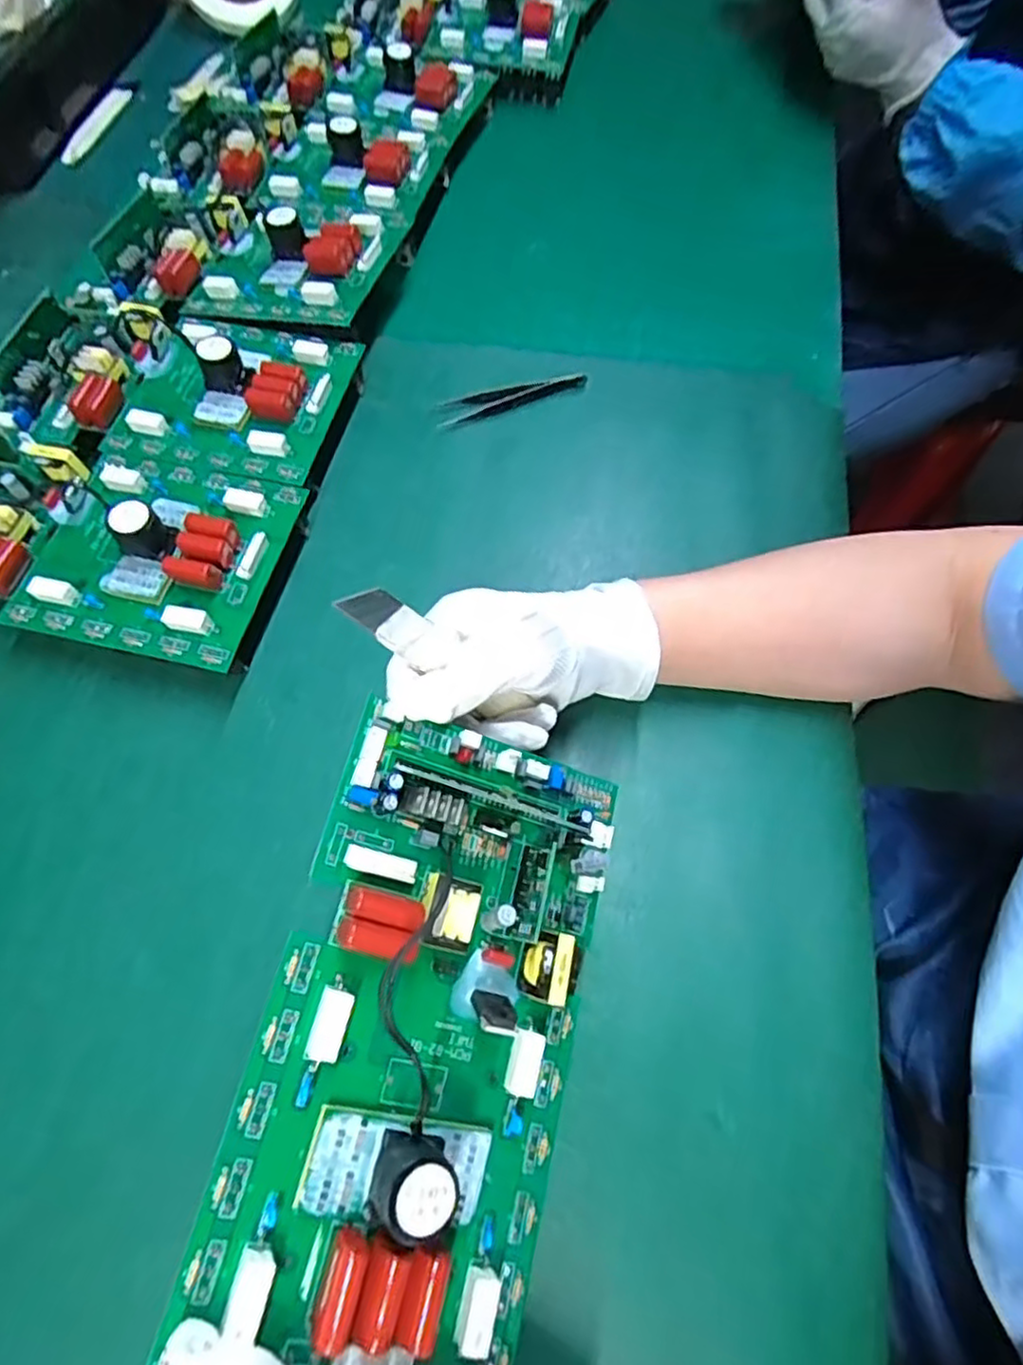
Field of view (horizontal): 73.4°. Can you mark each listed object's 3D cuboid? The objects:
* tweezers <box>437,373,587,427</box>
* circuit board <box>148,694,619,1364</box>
[{"bbox_3d":[0.002,-0.203,0.489,0.107,0.006,0.023,-12,66,-7],"label":"tweezers"},{"bbox_3d":[-0.025,0.125,0.255,0.122,0.031,0.216,22,68,-19],"label":"circuit board"}]

